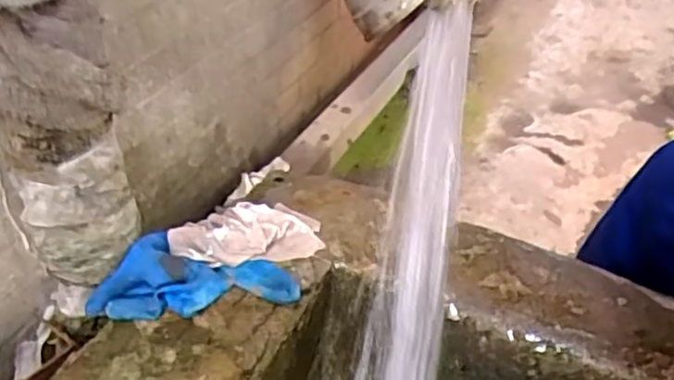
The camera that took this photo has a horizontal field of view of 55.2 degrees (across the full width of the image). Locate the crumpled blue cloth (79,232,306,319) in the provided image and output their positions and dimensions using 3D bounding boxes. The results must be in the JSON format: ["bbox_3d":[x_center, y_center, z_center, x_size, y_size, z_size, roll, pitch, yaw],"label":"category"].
[{"bbox_3d":[-0.121,0.071,0.554,0.175,0.039,0.066,-1,40,-8],"label":"crumpled blue cloth"}]

